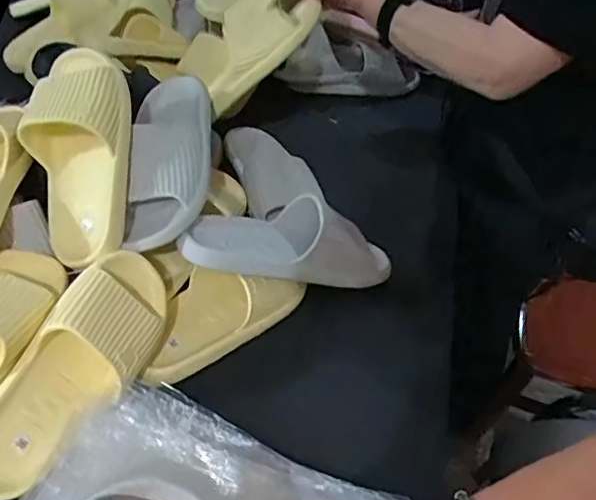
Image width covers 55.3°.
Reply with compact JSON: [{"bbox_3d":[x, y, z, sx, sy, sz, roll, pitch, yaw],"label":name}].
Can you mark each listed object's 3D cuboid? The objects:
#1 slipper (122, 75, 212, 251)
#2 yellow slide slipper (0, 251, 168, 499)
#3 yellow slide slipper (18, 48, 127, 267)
[{"bbox_3d":[-0.155,-0.118,0.691,0.095,0.092,0.272,0,44,-8],"label":"slipper"},{"bbox_3d":[-0.202,0.113,0.534,0.116,0.078,0.247,44,59,-23],"label":"yellow slide slipper"},{"bbox_3d":[-0.235,-0.106,0.608,0.109,0.070,0.245,-5,85,-13],"label":"yellow slide slipper"}]

